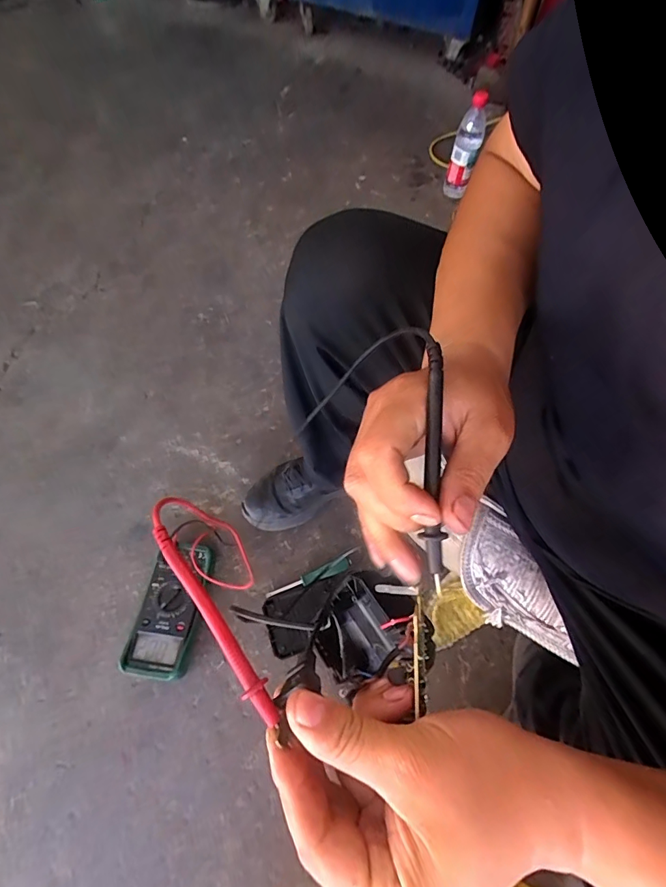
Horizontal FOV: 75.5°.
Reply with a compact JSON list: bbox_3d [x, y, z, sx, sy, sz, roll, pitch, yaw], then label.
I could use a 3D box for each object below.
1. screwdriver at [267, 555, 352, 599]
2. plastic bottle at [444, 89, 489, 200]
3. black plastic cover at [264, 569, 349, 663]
[{"bbox_3d":[-0.040,0.228,0.731,0.149,0.022,0.023,-20,67,-11],"label":"screwdriver"},{"bbox_3d":[0.323,-0.715,1.058,0.062,0.229,0.054,15,65,5],"label":"plastic bottle"},{"bbox_3d":[-0.038,0.279,0.707,0.141,0.025,0.094,-20,67,-11],"label":"black plastic cover"}]

